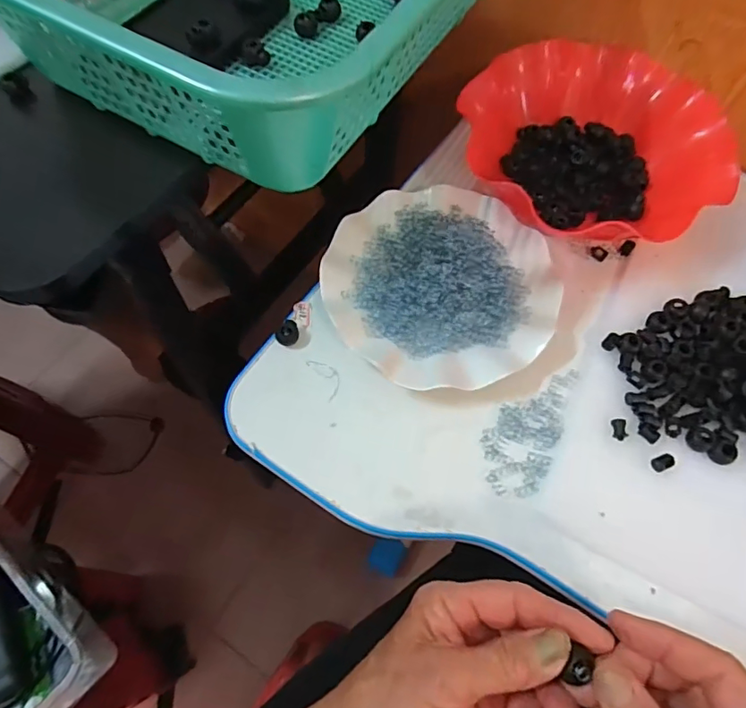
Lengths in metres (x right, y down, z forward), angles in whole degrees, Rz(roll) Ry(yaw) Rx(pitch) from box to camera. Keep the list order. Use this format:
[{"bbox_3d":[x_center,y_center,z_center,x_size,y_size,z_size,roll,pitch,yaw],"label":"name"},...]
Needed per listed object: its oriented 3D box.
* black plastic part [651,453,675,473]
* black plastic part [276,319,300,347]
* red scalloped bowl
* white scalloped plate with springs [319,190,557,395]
[{"bbox_3d":[0.198,0.074,0.351,0.016,0.004,0.010,-22,67,-13],"label":"black plastic part"},{"bbox_3d":[-0.064,-0.016,0.392,0.014,0.010,0.020,37,68,15],"label":"black plastic part"},{"bbox_3d":[0.198,-0.188,0.457,0.224,0.054,0.188,33,67,13],"label":"red scalloped bowl"},{"bbox_3d":[0.054,-0.057,0.406,0.175,0.019,0.175,1,64,-2],"label":"white scalloped plate with springs"}]

